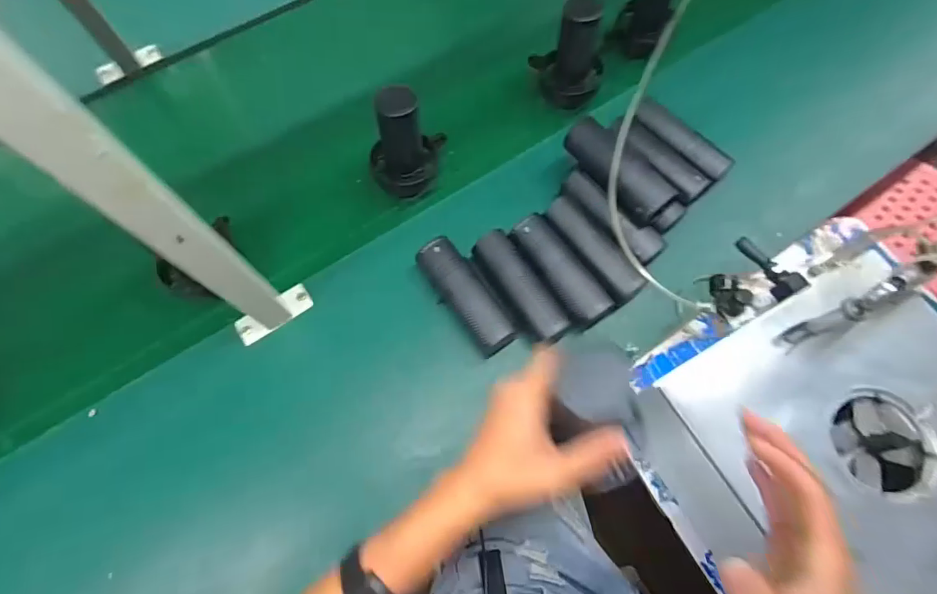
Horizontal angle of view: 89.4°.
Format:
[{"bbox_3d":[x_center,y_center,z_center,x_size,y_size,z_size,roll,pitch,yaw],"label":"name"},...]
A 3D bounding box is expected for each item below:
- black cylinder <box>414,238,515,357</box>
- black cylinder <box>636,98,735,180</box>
[{"bbox_3d":[-0.002,-0.004,0.621,0.057,0.041,0.168,-33,72,-13],"label":"black cylinder"},{"bbox_3d":[0.315,-0.232,0.693,0.035,0.032,0.160,-33,72,-13],"label":"black cylinder"}]

